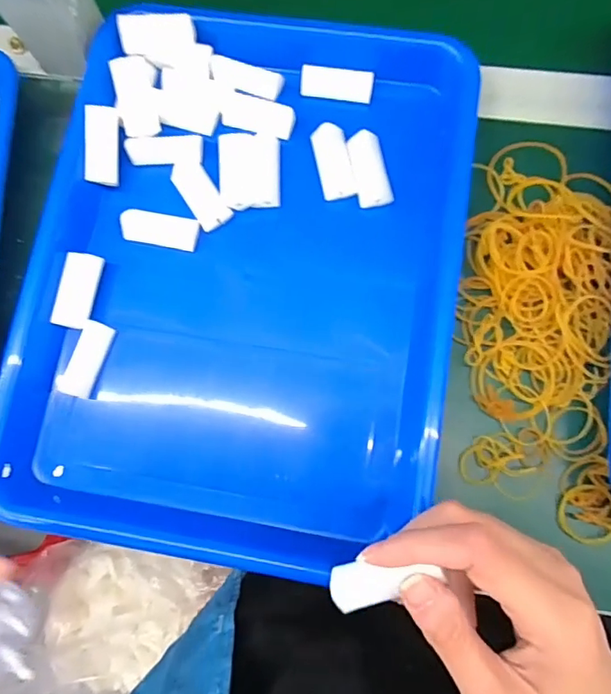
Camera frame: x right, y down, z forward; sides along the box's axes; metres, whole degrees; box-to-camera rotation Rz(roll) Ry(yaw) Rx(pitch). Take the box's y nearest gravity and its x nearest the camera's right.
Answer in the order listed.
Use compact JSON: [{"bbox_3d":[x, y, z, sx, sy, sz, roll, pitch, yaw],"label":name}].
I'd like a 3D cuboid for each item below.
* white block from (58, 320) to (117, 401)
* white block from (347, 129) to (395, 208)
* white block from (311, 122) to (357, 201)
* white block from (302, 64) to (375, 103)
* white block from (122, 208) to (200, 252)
[{"bbox_3d":[-0.132,0.007,0.304,0.015,0.013,0.045,17,86,5],"label":"white block"},{"bbox_3d":[0.041,-0.112,0.321,0.021,0.010,0.048,-12,84,3],"label":"white block"},{"bbox_3d":[0.018,-0.118,0.320,0.021,0.009,0.047,-12,84,3],"label":"white block"},{"bbox_3d":[0.021,-0.174,0.330,0.047,0.006,0.019,4,109,-1],"label":"white block"},{"bbox_3d":[-0.092,-0.075,0.316,0.046,0.012,0.020,9,85,5],"label":"white block"}]

